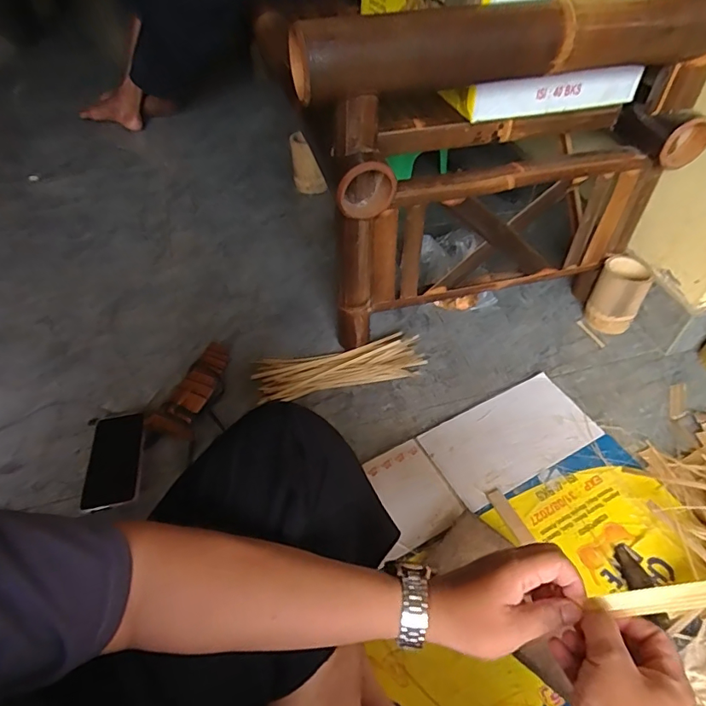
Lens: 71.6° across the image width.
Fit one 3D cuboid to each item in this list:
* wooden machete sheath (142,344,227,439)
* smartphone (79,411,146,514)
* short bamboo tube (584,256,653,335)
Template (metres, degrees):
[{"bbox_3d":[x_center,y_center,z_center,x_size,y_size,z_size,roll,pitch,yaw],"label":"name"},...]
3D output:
[{"bbox_3d":[-0.265,0.057,0.839,0.081,0.039,0.207,15,50,13],"label":"wooden machete sheath"},{"bbox_3d":[-0.374,0.167,0.768,0.091,0.012,0.151,-8,61,1],"label":"smartphone"},{"bbox_3d":[0.506,-0.109,0.937,0.088,0.116,0.084,27,53,22],"label":"short bamboo tube"}]

